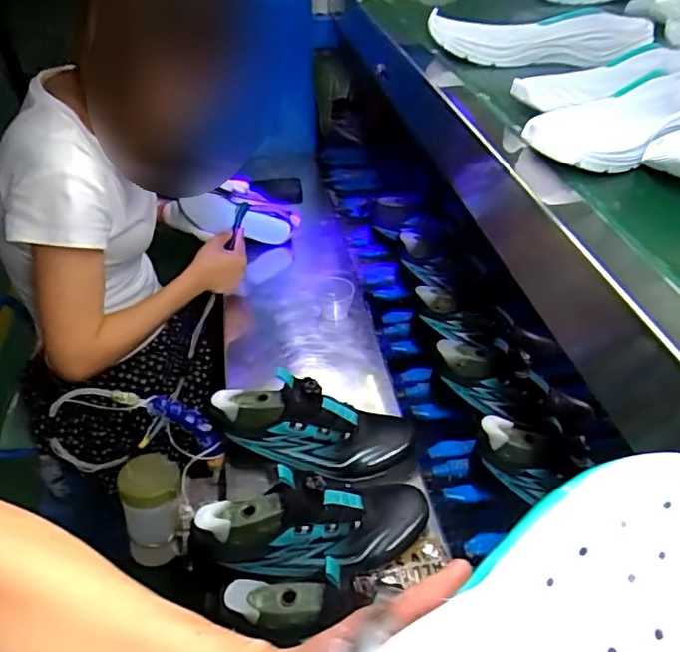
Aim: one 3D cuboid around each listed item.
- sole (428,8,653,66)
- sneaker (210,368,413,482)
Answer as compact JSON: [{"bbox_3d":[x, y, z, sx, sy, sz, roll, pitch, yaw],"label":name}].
[{"bbox_3d":[0.214,-0.325,0.635,0.223,0.054,0.064,25,47,27],"label":"sole"},{"bbox_3d":[-0.030,0.114,0.666,0.238,0.101,0.077,14,42,-2],"label":"sneaker"}]

